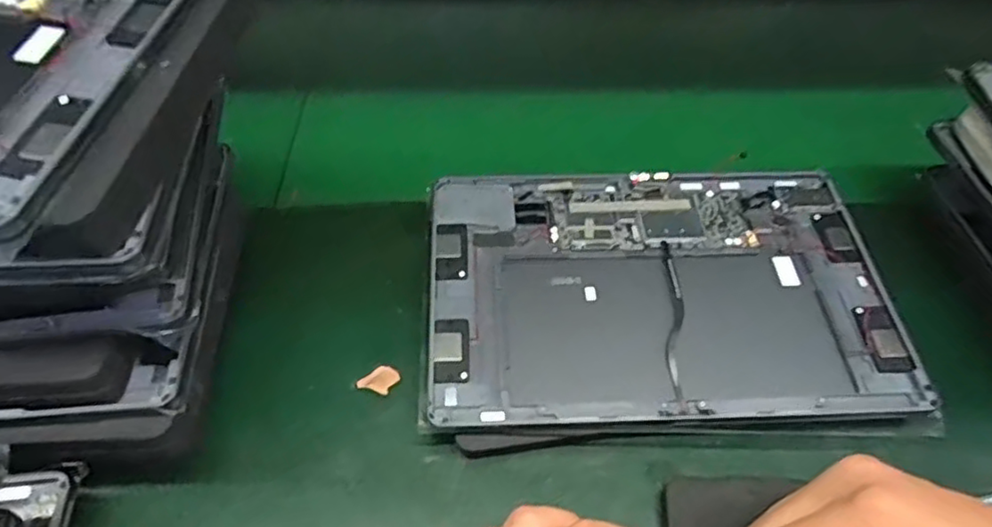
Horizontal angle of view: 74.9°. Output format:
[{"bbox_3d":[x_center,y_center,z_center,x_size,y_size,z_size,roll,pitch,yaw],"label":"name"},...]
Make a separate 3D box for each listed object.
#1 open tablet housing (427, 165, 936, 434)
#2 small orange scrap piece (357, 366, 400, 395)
[{"bbox_3d":[0.090,0.011,0.370,0.253,0.009,0.171,-2,55,-2],"label":"open tablet housing"},{"bbox_3d":[-0.063,0.062,0.349,0.017,0.004,0.018,30,56,23],"label":"small orange scrap piece"}]

